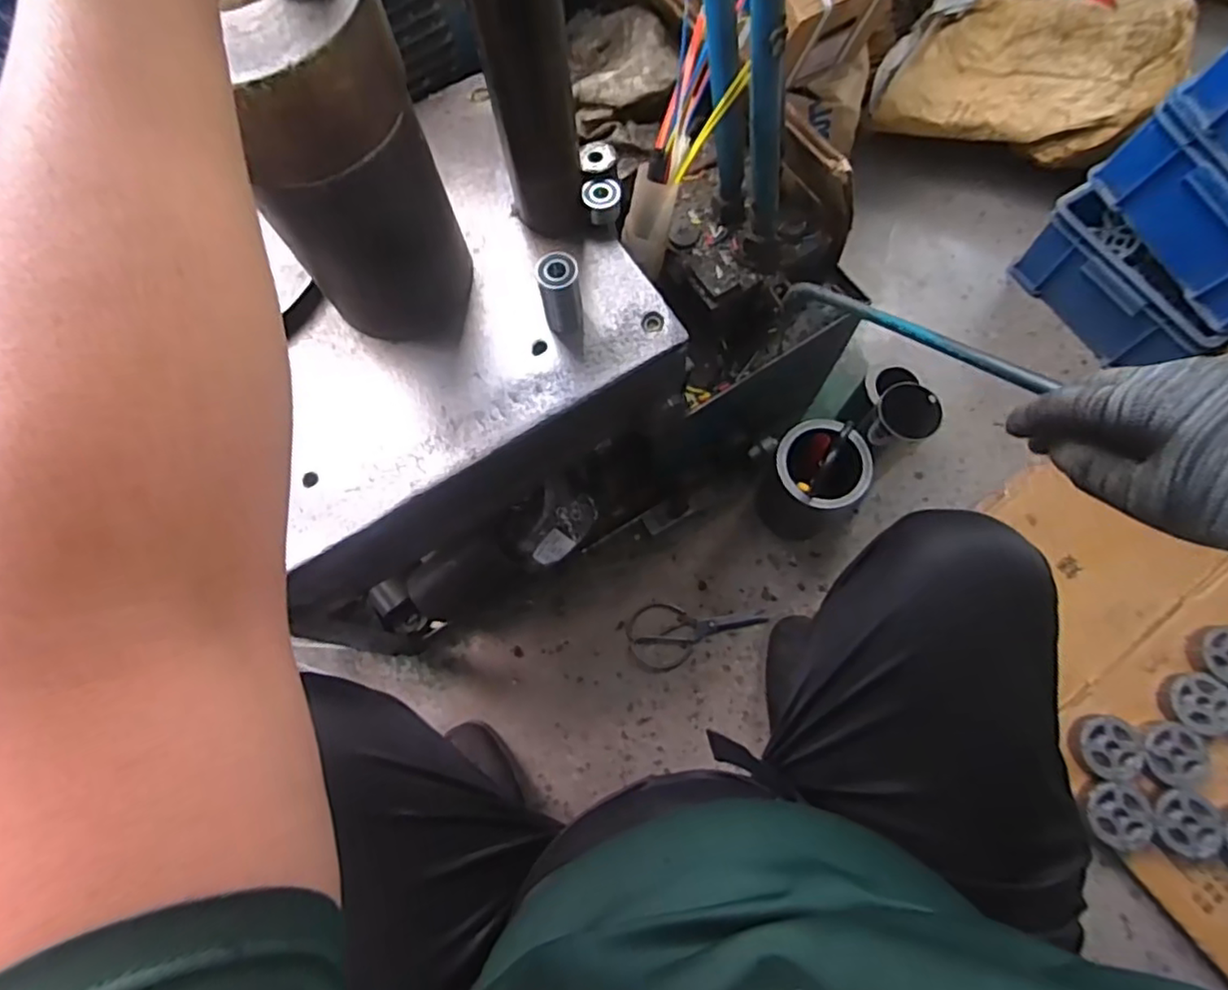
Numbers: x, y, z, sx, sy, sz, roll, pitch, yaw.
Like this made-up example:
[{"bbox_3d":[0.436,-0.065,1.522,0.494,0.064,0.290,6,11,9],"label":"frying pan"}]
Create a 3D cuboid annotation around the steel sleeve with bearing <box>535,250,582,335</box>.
[{"bbox_3d":[-0.045,-0.171,0.543,0.032,0.069,0.033,-1,72,2],"label":"steel sleeve with bearing"}]

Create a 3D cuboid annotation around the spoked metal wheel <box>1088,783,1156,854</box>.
[{"bbox_3d":[0.639,0.406,0.808,0.079,0.018,0.077,-1,72,2],"label":"spoked metal wheel"}]

